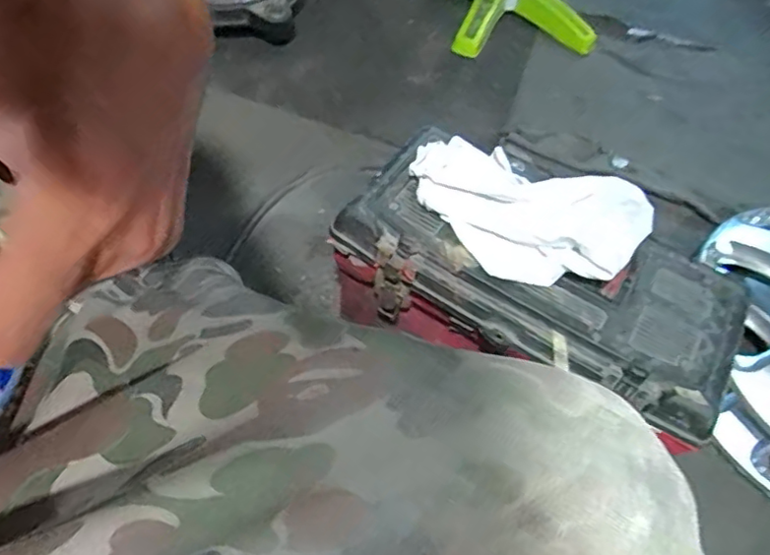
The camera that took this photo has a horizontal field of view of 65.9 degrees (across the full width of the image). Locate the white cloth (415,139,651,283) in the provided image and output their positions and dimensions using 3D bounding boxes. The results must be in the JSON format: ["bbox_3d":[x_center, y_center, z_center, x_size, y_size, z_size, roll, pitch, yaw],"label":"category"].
[{"bbox_3d":[0.134,-0.066,0.608,0.235,0.037,0.137,26,75,18],"label":"white cloth"}]

